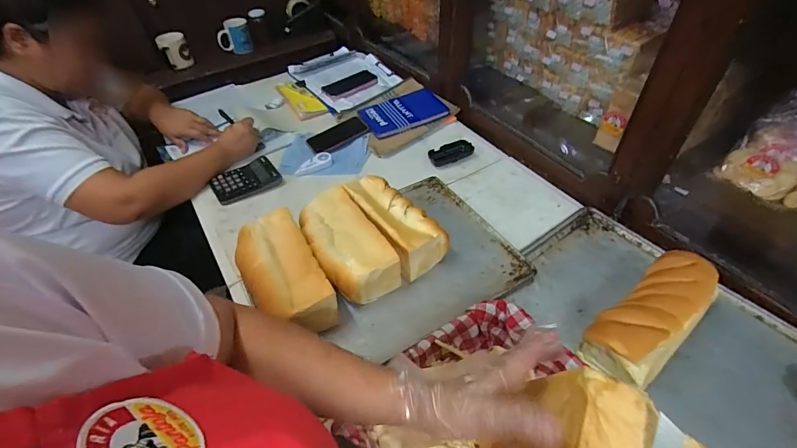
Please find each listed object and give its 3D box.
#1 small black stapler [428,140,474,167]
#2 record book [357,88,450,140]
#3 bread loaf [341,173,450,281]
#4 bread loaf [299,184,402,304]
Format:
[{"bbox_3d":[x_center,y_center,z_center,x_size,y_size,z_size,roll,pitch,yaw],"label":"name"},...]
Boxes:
[{"bbox_3d":[0.126,-0.173,0.938,0.103,0.016,0.054,-23,49,-18],"label":"small black stapler"},{"bbox_3d":[0.015,-0.306,1.044,0.227,0.030,0.143,-25,50,-20],"label":"record book"},{"bbox_3d":[-0.009,-0.003,0.738,0.100,0.085,0.208,-26,51,-21],"label":"bread loaf"},{"bbox_3d":[-0.095,0.041,0.694,0.115,0.093,0.214,-25,50,-20],"label":"bread loaf"}]

